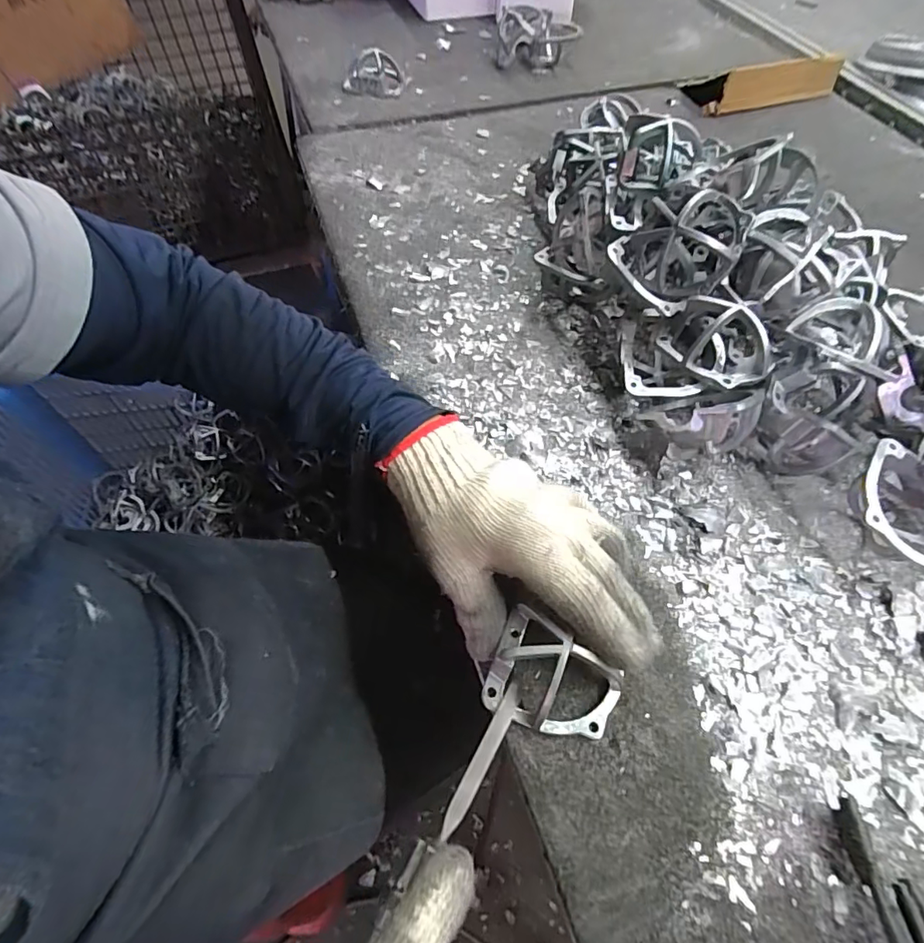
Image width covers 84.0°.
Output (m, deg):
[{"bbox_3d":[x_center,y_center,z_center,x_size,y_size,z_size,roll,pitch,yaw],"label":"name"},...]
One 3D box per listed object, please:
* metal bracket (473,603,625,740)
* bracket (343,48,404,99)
[{"bbox_3d":[0.051,0.125,0.301,0.078,0.042,0.054,30,62,17],"label":"metal bracket"},{"bbox_3d":[-0.125,-0.567,0.731,0.092,0.045,0.053,-13,59,-9],"label":"bracket"}]

